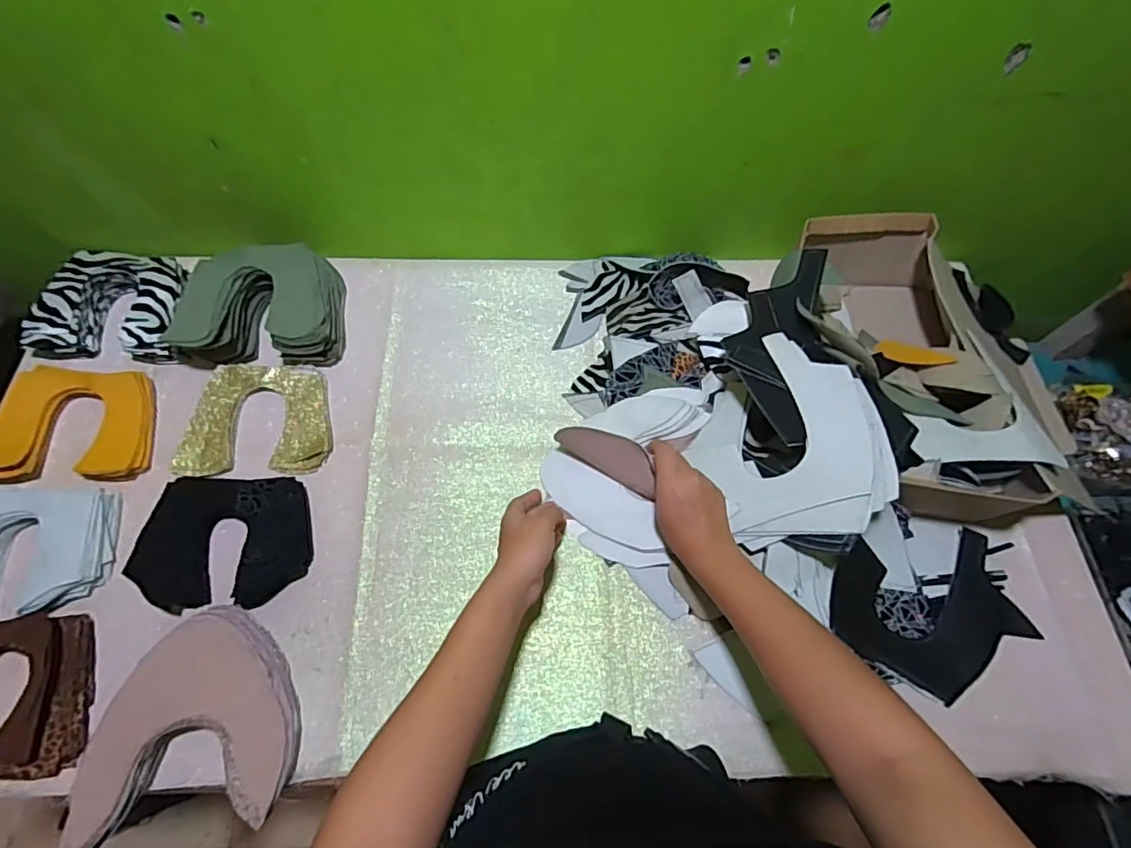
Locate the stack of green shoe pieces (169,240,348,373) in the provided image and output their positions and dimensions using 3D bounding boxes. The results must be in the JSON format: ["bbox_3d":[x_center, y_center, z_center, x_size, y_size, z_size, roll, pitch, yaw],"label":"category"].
[{"bbox_3d":[-0.364,-0.139,0.649,0.175,0.067,0.151,-8,65,-5],"label":"stack of green shoe pieces"}]

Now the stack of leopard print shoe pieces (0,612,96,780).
[{"bbox_3d":[-0.515,0.245,0.490,0.162,0.029,0.130,-4,65,-3],"label":"stack of leopard print shoe pieces"}]

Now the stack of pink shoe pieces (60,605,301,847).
[{"bbox_3d":[-0.324,0.258,0.485,0.162,0.040,0.176,-6,65,-4],"label":"stack of pink shoe pieces"}]

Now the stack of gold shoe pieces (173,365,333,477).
[{"bbox_3d":[-0.347,-0.007,0.621,0.151,0.019,0.137,-5,65,-3],"label":"stack of gold shoe pieces"}]

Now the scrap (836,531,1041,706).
[{"bbox_3d":[0.360,0.182,0.538,0.185,0.024,0.152,-19,66,-10],"label":"scrap"}]

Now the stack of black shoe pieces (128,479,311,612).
[{"bbox_3d":[-0.345,0.119,0.555,0.162,0.032,0.129,-2,65,-2],"label":"stack of black shoe pieces"}]

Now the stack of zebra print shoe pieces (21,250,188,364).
[{"bbox_3d":[-0.535,-0.144,0.651,0.163,0.040,0.136,2,64,0],"label":"stack of zebra print shoe pieces"}]

